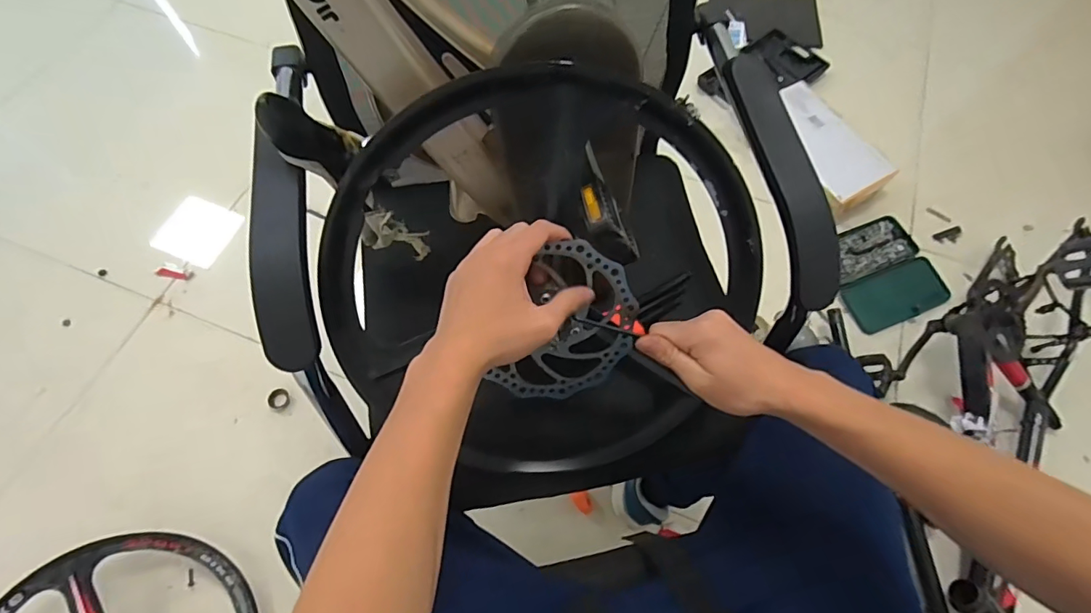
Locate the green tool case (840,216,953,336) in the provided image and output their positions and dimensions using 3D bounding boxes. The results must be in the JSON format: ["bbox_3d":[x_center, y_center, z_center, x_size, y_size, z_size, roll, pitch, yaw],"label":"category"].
[{"bbox_3d":[0.796,-0.084,1.185,0.254,0.045,0.244,-20,68,-10],"label":"green tool case"}]

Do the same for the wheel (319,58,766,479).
[{"bbox_3d":[-0.004,-0.012,0.477,0.389,0.095,0.401,0,108,-1],"label":"wheel"}]

